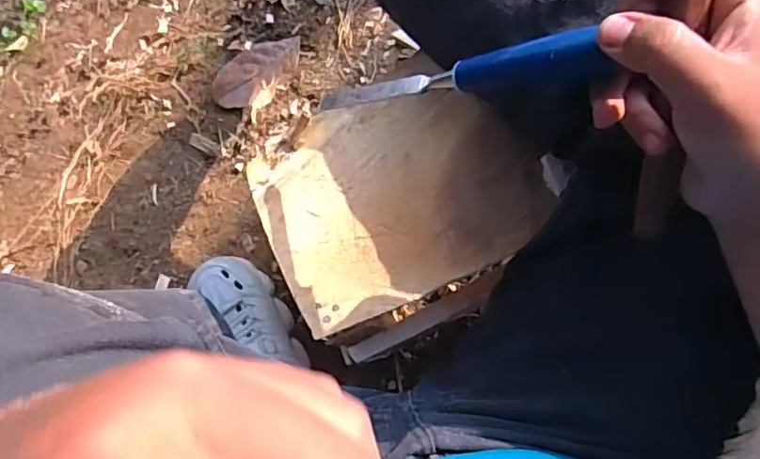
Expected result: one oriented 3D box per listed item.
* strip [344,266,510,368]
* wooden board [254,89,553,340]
[{"bbox_3d":[0.041,0.084,0.538,0.167,0.017,0.022,-28,88,5],"label":"strip"},{"bbox_3d":[0.012,-0.027,0.449,0.205,0.028,0.154,-25,88,5],"label":"wooden board"}]

